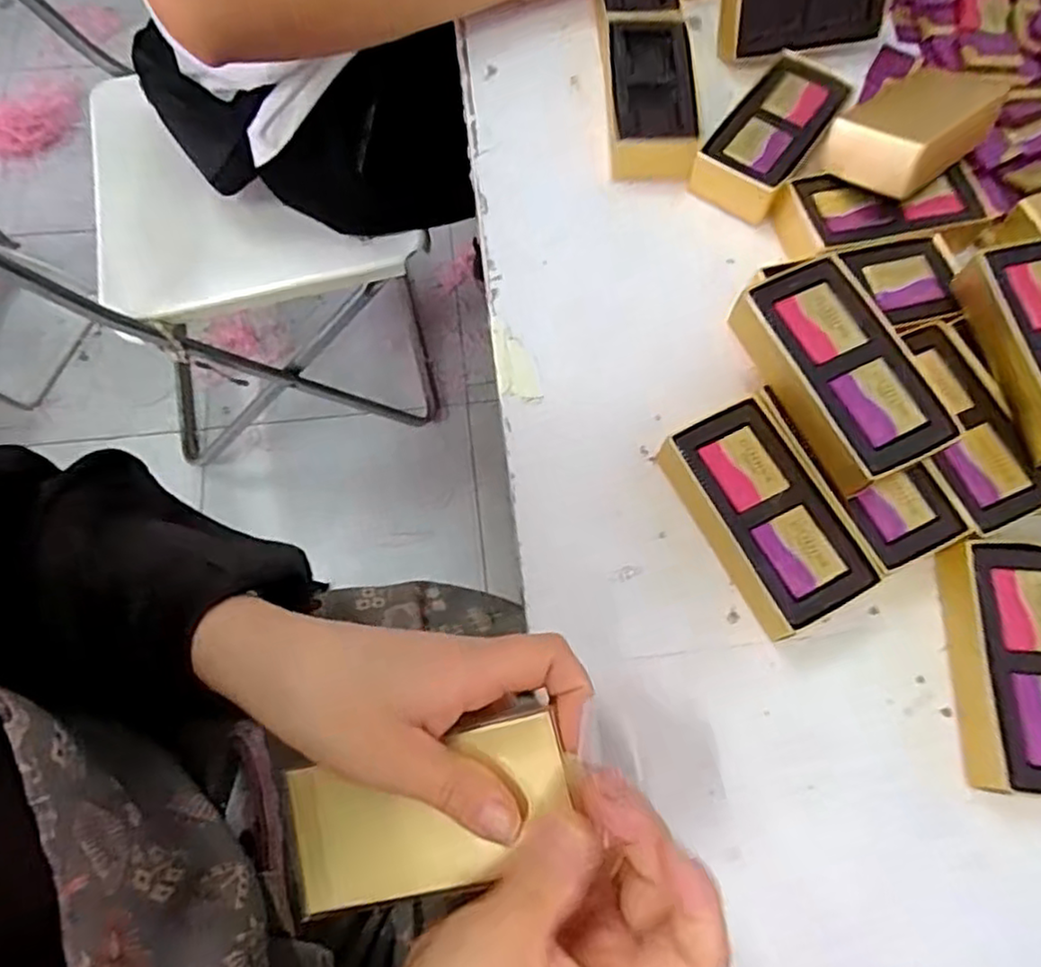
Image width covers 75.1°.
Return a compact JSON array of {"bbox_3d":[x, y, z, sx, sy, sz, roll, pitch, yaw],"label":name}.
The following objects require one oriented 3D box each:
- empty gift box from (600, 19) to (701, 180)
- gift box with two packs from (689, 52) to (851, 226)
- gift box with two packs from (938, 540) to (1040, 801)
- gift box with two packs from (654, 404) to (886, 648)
[{"bbox_3d":[0.085,-0.256,0.448,0.057,0.026,0.123,2,69,1],"label":"empty gift box"},{"bbox_3d":[0.161,-0.224,0.437,0.055,0.028,0.111,33,73,12],"label":"gift box with two packs"},{"bbox_3d":[0.242,0.087,0.322,0.057,0.032,0.113,5,69,2],"label":"gift box with two packs"},{"bbox_3d":[0.122,0.019,0.350,0.062,0.030,0.110,-26,71,-9],"label":"gift box with two packs"}]

